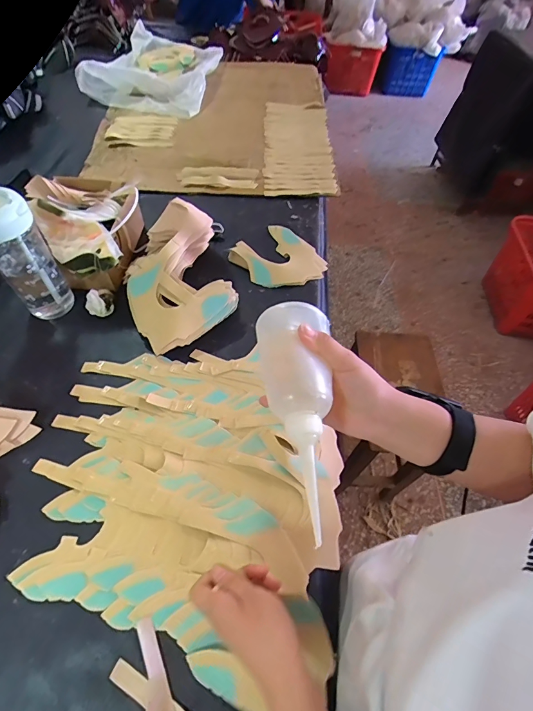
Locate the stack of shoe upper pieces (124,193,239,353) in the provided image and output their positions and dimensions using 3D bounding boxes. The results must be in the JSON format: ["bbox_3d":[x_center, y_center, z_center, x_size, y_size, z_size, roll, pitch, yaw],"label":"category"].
[{"bbox_3d":[-0.159,-0.157,0.667,0.187,0.121,0.269,-13,58,-12],"label":"stack of shoe upper pieces"}]

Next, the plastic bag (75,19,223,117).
[{"bbox_3d":[-0.349,-0.915,1.178,0.352,0.087,0.415,8,55,1],"label":"plastic bag"}]

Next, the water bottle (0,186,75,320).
[{"bbox_3d":[-0.388,-0.152,0.596,0.085,0.212,0.074,-35,65,-23],"label":"water bottle"}]

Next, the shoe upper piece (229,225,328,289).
[{"bbox_3d":[0.026,-0.205,0.779,0.170,0.017,0.170,3,58,-4],"label":"shoe upper piece"}]

